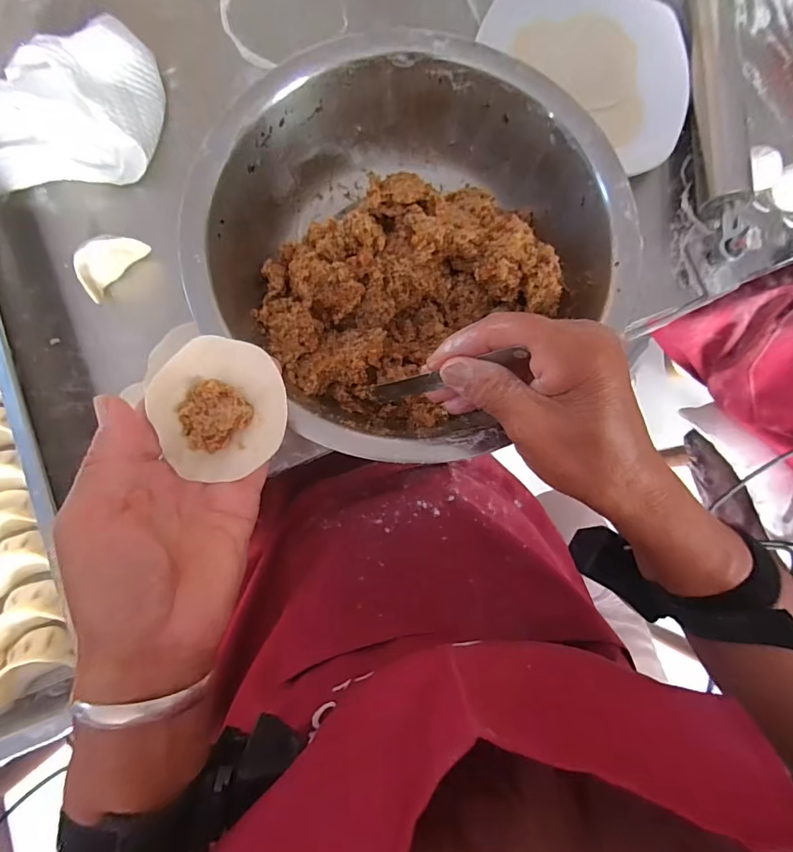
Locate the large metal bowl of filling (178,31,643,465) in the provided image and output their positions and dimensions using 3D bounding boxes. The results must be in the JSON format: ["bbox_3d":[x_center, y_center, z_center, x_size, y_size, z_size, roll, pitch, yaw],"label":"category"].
[{"bbox_3d":[0.007,-0.122,0.325,0.268,0.088,0.261,0,82,-3],"label":"large metal bowl of filling"}]

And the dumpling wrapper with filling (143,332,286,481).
[{"bbox_3d":[-0.093,-0.010,0.238,0.062,0.022,0.071,-4,82,-4],"label":"dumpling wrapper with filling"}]

